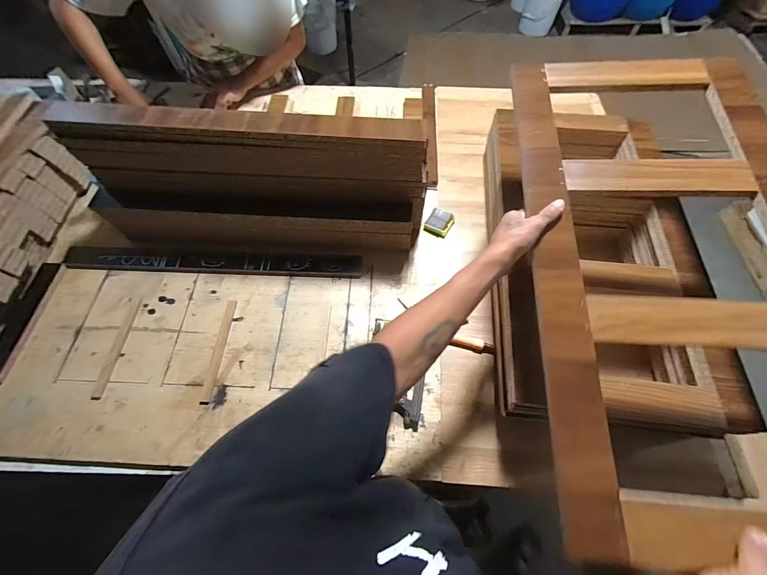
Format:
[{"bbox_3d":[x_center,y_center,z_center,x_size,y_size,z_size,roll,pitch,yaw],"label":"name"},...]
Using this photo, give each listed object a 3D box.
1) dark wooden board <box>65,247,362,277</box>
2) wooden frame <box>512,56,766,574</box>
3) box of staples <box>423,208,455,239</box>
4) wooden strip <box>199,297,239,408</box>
[{"bbox_3d":[-0.439,-0.071,0.810,0.723,0.020,0.063,3,61,2],"label":"dark wooden board"},{"bbox_3d":[0.426,-0.067,0.463,0.409,0.044,0.771,2,68,7],"label":"wooden frame"},{"bbox_3d":[0.151,-0.175,0.870,0.064,0.029,0.075,29,67,15],"label":"box of staples"},{"bbox_3d":[-0.364,0.134,0.715,0.023,0.009,0.231,1,63,2],"label":"wooden strip"}]

